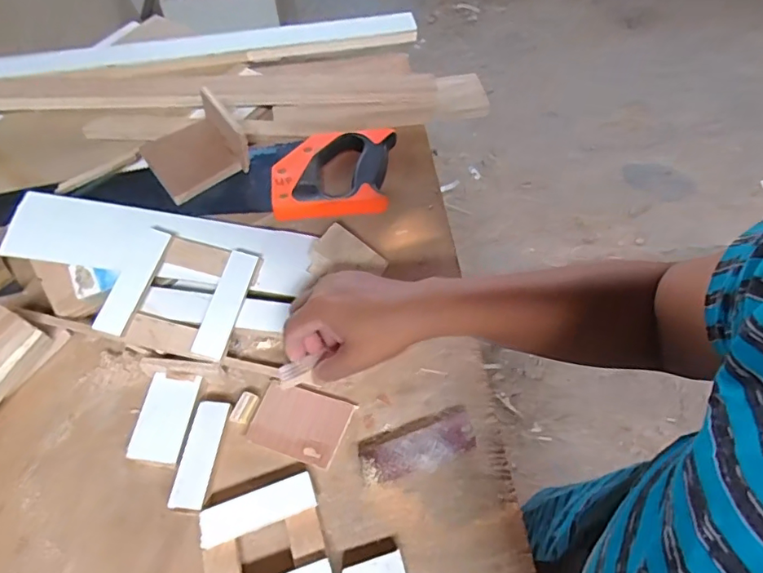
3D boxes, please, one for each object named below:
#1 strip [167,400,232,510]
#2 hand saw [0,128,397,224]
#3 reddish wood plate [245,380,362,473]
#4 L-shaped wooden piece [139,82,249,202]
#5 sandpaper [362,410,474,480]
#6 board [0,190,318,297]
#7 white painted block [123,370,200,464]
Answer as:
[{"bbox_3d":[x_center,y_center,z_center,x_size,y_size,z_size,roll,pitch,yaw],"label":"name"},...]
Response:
[{"bbox_3d":[-0.150,0.139,0.424,0.028,0.013,0.086,7,56,5],"label":"strip"},{"bbox_3d":[-0.229,-0.117,0.568,0.484,0.025,0.117,-5,56,-3],"label":"hand saw"},{"bbox_3d":[-0.071,0.120,0.451,0.078,0.007,0.060,16,58,11],"label":"reddish wood plate"},{"bbox_3d":[-0.204,-0.153,0.549,0.094,0.057,0.086,-34,63,-18],"label":"L-shaped wooden piece"},{"bbox_3d":[0.032,0.136,0.432,0.100,0.023,0.038,-18,58,-11],"label":"sandpaper"},{"bbox_3d":[-0.211,-0.043,0.510,0.278,0.014,0.074,8,56,-10],"label":"board"},{"bbox_3d":[-0.188,0.114,0.444,0.043,0.015,0.074,6,56,4],"label":"white painted block"}]

